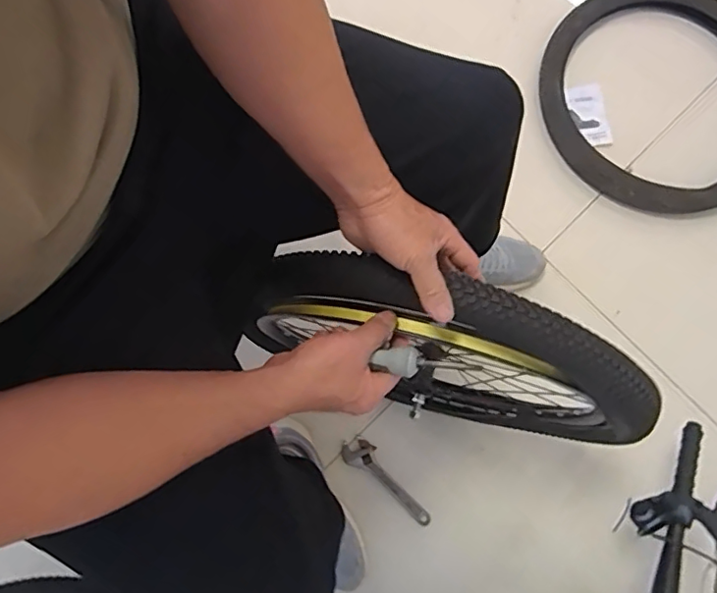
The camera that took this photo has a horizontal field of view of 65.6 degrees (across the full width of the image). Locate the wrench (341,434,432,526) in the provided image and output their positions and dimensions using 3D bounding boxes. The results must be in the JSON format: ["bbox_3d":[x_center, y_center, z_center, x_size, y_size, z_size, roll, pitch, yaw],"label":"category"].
[{"bbox_3d":[0.050,0.312,0.938,0.189,0.007,0.050,43,81,6],"label":"wrench"}]

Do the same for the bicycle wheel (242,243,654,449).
[{"bbox_3d":[0.110,0.083,0.714,0.443,0.466,0.104,20,80,4],"label":"bicycle wheel"}]

